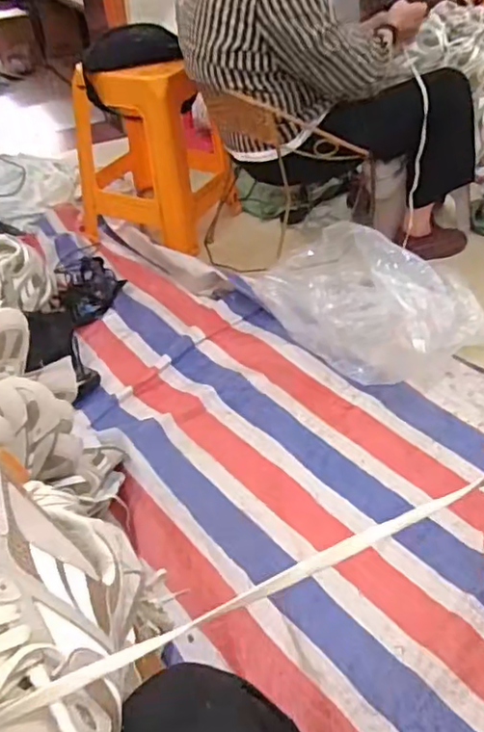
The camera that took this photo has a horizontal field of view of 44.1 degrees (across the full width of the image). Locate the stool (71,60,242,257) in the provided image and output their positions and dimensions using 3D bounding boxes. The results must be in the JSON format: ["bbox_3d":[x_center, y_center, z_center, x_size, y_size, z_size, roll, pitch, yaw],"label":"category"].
[{"bbox_3d":[-0.248,-0.631,1.722,0.354,0.458,0.343,19,46,23],"label":"stool"}]

